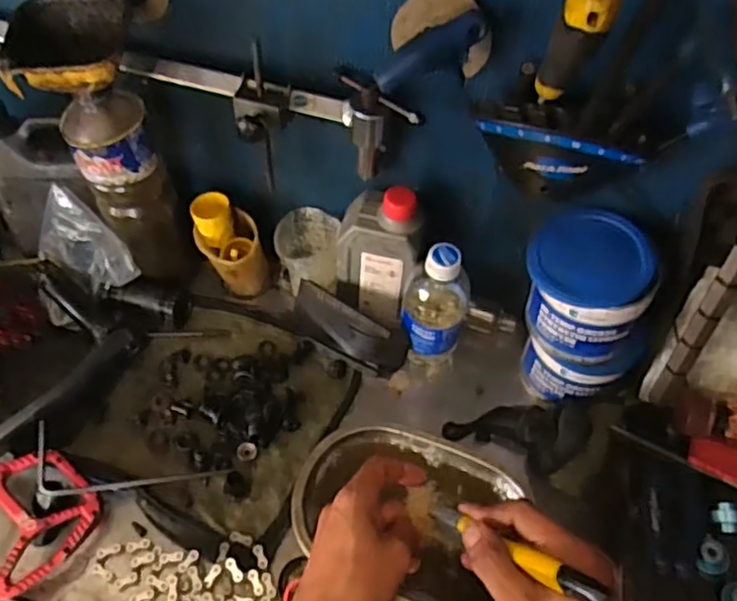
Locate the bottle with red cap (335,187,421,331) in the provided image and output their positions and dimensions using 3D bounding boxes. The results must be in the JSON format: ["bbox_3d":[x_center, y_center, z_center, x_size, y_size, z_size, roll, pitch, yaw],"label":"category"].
[{"bbox_3d":[0.011,-0.045,0.676,0.081,0.165,0.050,19,56,12],"label":"bottle with red cap"}]

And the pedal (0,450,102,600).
[{"bbox_3d":[-0.303,0.185,0.582,0.112,0.020,0.113,42,57,6],"label":"pedal"}]

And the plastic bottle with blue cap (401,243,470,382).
[{"bbox_3d":[0.067,0.004,0.673,0.061,0.171,0.075,12,54,7],"label":"plastic bottle with blue cap"}]

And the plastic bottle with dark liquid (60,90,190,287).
[{"bbox_3d":[-0.229,-0.101,0.658,0.075,0.200,0.069,-22,57,-16],"label":"plastic bottle with dark liquid"}]

